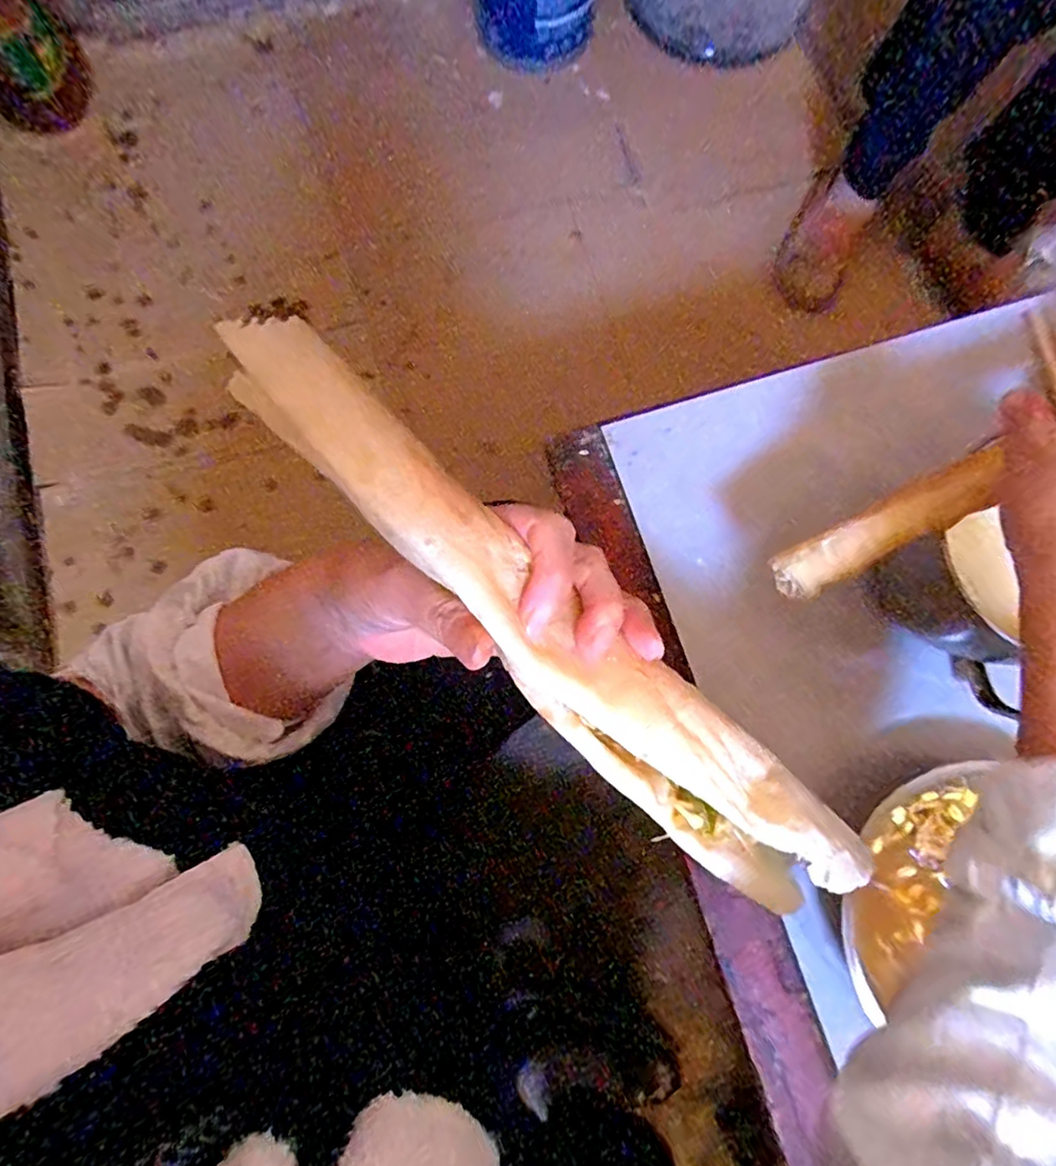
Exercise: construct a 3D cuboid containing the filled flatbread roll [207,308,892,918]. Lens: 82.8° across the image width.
[{"bbox_3d":[0.021,0.026,0.211,0.291,0.040,0.051,45,80,-15],"label":"filled flatbread roll"}]

